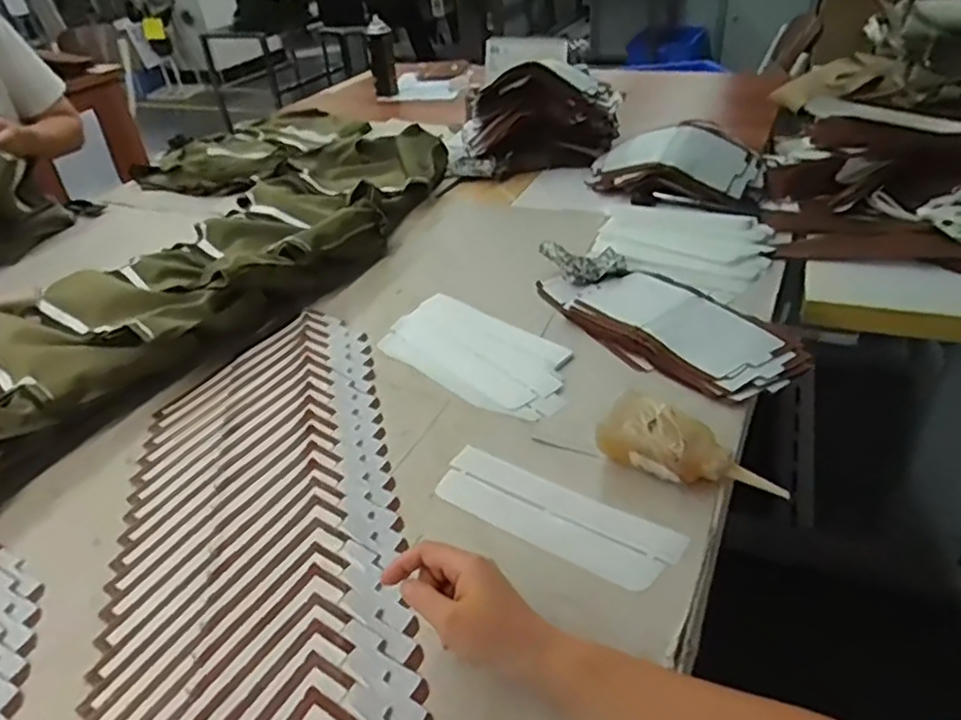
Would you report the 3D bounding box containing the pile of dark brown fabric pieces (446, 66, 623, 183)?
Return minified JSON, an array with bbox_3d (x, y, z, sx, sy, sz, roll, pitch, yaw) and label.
[{"bbox_3d":[0.098,-0.455,1.276,0.319,0.179,0.157,-5,35,0],"label":"pile of dark brown fabric pieces"}]

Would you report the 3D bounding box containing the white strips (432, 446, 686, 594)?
[{"bbox_3d":[0.062,0.132,0.588,0.220,0.005,0.075,18,42,33],"label":"white strips"}]

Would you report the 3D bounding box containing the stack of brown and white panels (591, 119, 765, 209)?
[{"bbox_3d":[0.312,-0.318,1.094,0.259,0.073,0.179,4,36,13],"label":"stack of brown and white panels"}]

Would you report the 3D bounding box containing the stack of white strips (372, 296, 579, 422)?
[{"bbox_3d":[-0.001,-0.010,0.802,0.263,0.010,0.133,26,46,37],"label":"stack of white strips"}]

